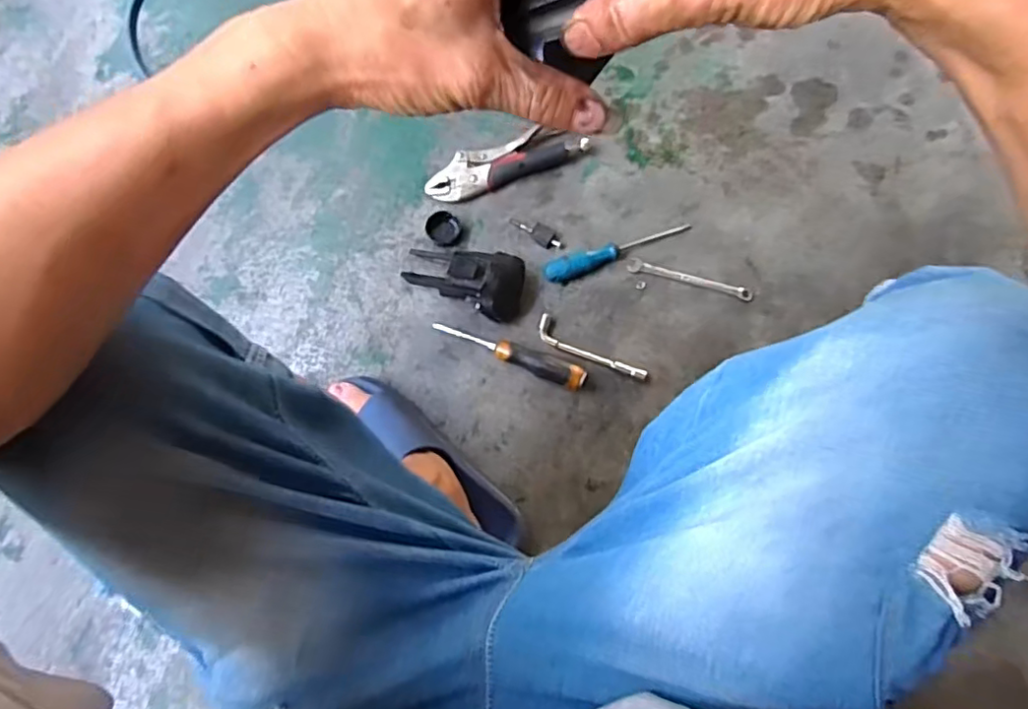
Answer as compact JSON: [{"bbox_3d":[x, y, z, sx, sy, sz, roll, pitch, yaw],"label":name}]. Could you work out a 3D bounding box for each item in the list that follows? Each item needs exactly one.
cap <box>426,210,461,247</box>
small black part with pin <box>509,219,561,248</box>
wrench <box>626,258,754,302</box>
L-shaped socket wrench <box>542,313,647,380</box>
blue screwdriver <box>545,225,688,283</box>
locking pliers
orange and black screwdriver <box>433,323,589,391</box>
[{"bbox_3d":[-0.091,-0.164,0.786,0.046,0.011,0.041,39,79,11],"label":"cap"},{"bbox_3d":[0.029,-0.160,0.782,0.072,0.009,0.025,38,78,10],"label":"small black part with pin"},{"bbox_3d":[0.222,-0.095,0.762,0.155,0.009,0.019,16,75,5],"label":"wrench"},{"bbox_3d":[0.094,-0.004,0.743,0.143,0.009,0.031,27,77,8],"label":"L-shaped socket wrench"},{"bbox_3d":[0.132,-0.137,0.766,0.197,0.027,0.030,-21,75,-5],"label":"blue screwdriver"},{"bbox_3d":[-0.014,-0.254,0.800,0.209,0.026,0.055,-22,75,-5],"label":"locking pliers"},{"bbox_3d":[-0.006,-0.003,0.736,0.196,0.034,0.029,23,76,7],"label":"orange and black screwdriver"}]

